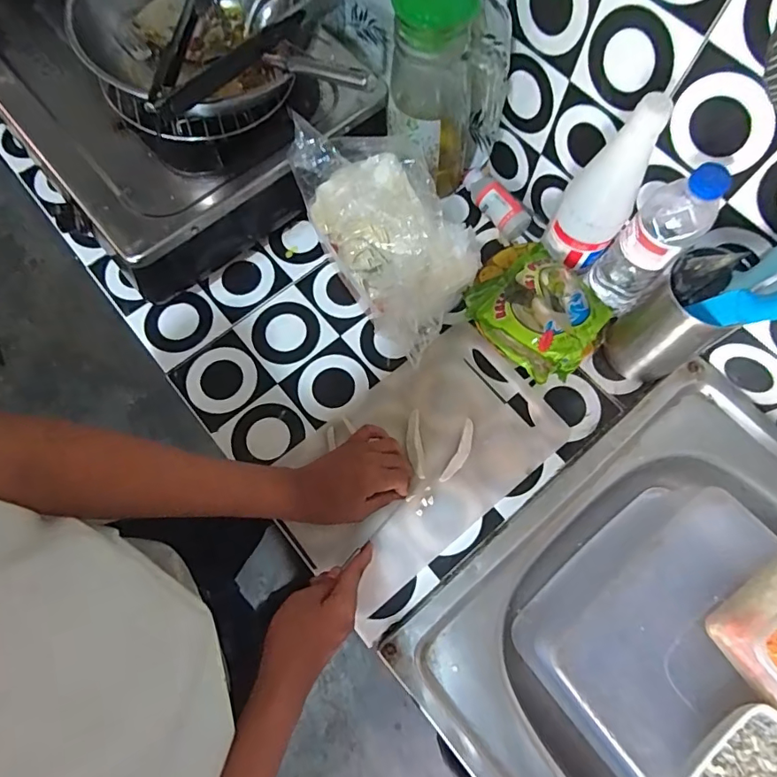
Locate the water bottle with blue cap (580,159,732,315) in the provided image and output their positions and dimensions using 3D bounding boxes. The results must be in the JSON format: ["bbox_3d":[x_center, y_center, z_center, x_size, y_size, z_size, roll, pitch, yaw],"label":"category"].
[{"bbox_3d":[0.270,-0.150,0.517,0.062,0.191,0.061,34,75,11],"label":"water bottle with blue cap"}]

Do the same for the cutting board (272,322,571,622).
[{"bbox_3d":[0.034,0.080,0.575,0.328,0.020,0.197,-38,76,-14],"label":"cutting board"}]

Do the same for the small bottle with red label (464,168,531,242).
[{"bbox_3d":[0.147,-0.255,0.671,0.046,0.035,0.105,-31,74,-9],"label":"small bottle with red label"}]

